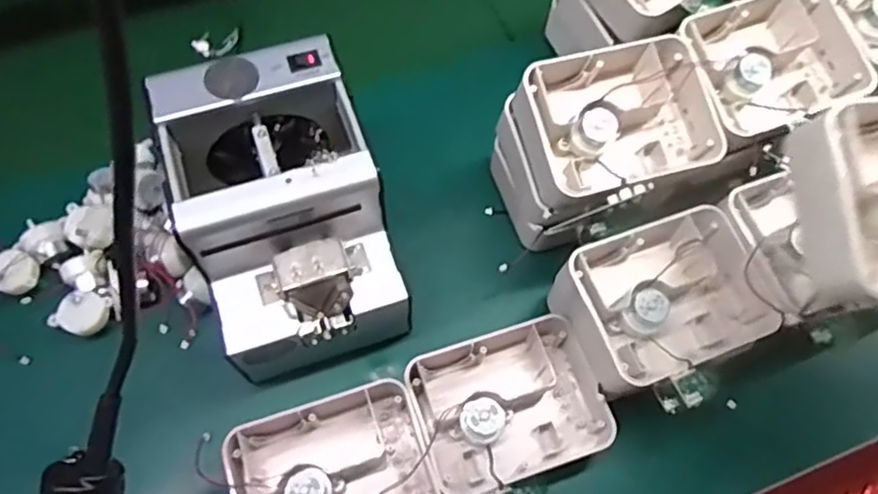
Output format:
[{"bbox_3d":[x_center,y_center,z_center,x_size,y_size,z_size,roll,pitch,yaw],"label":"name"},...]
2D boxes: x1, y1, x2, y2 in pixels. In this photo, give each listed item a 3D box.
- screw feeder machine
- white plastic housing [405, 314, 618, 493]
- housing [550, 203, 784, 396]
[{"bbox_3d":[-0.108,-0.020,0.457,0.124,0.146,0.179,-17,64,-12],"label":"screw feeder machine"},{"bbox_3d":[0.048,0.115,0.464,0.135,0.043,0.106,-17,64,-12],"label":"white plastic housing"},{"bbox_3d":[0.160,0.037,0.460,0.143,0.055,0.107,-24,65,-15],"label":"housing"}]

